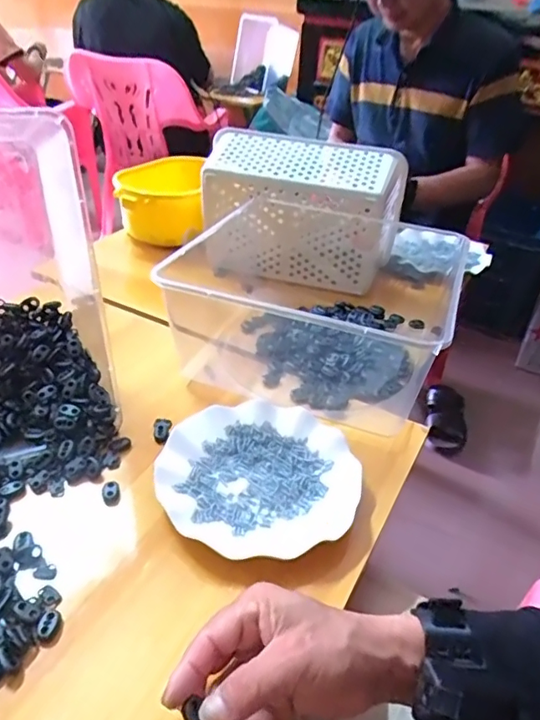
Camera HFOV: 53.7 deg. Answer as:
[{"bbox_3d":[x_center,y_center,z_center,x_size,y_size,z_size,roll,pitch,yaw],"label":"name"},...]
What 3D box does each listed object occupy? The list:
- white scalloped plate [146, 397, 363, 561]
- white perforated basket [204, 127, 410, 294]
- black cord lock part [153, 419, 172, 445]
[{"bbox_3d":[-0.009,0.106,0.496,0.181,0.020,0.177,3,35,-2],"label":"white scalloped plate"},{"bbox_3d":[0.050,-0.229,0.828,0.287,0.182,0.130,12,45,10],"label":"white perforated basket"},{"bbox_3d":[-0.113,0.073,0.555,0.018,0.008,0.033,2,34,-2],"label":"black cord lock part"}]

